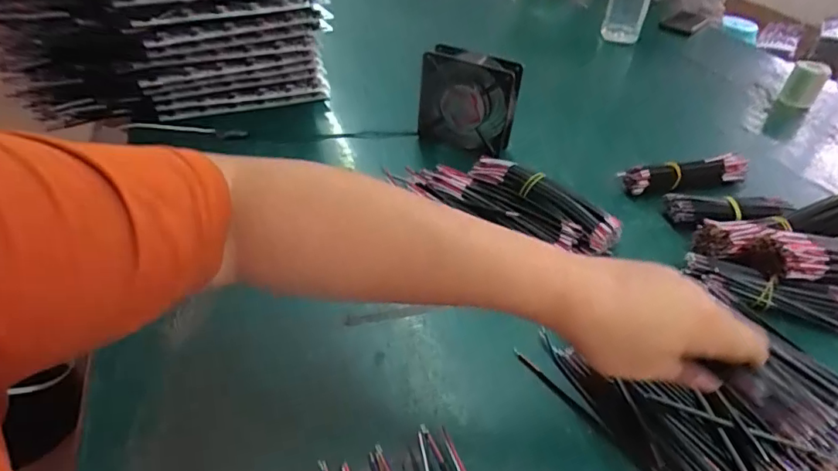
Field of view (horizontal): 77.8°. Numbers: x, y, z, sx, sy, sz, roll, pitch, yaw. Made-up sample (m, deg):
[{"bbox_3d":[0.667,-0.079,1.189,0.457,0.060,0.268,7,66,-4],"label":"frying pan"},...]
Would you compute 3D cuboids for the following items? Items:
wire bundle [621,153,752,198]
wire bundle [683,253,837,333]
[{"bbox_3d":[0.340,-0.072,0.658,0.187,0.040,0.027,-8,40,-18],"label":"wire bundle"},{"bbox_3d":[0.341,0.056,0.489,0.168,0.033,0.031,17,39,12],"label":"wire bundle"}]

